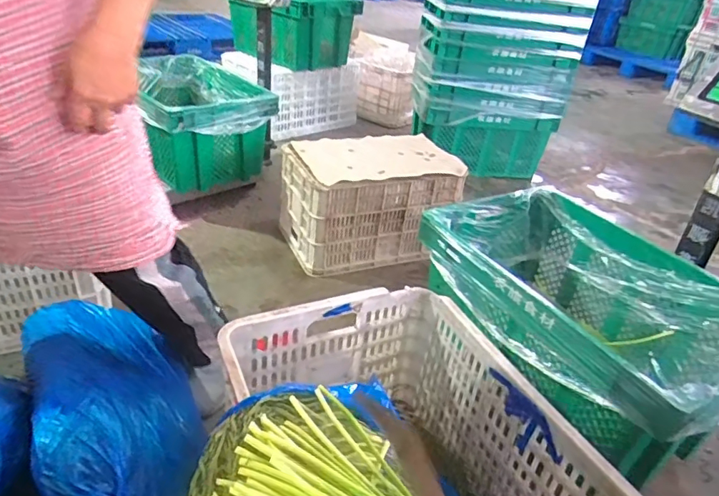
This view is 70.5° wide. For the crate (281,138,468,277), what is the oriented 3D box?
[{"bbox_3d":[0.031,-0.148,1.624,0.508,0.329,0.281,-7,33,-21],"label":"crate"}]

